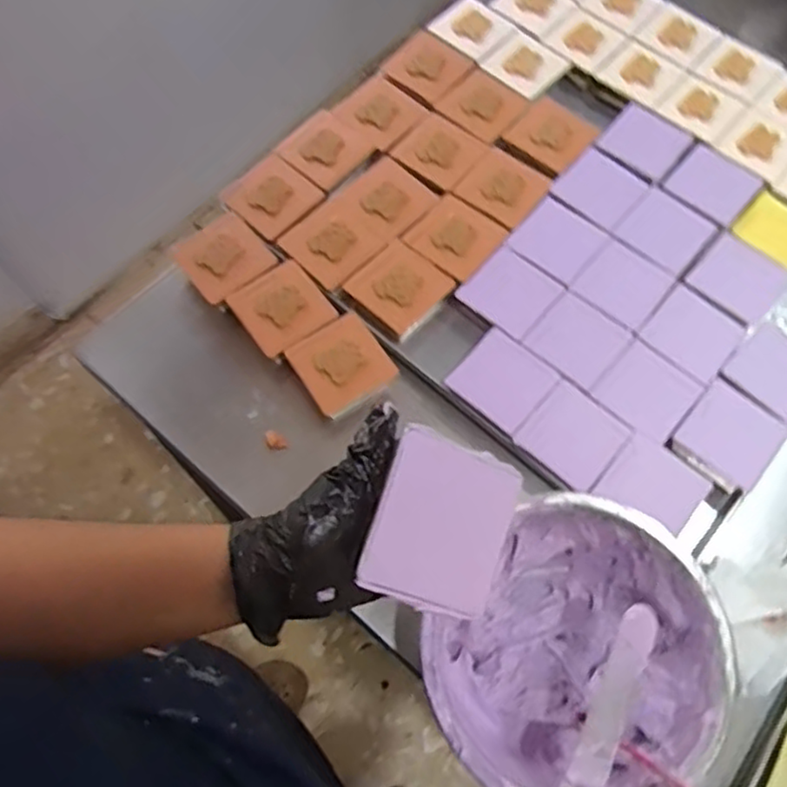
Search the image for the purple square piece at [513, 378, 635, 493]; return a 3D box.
[{"bbox_3d":[0.172,0.041,0.653,0.085,0.005,0.087,38,71,14],"label":"purple square piece"}]

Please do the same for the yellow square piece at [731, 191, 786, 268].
[{"bbox_3d":[0.425,-0.180,0.758,0.077,0.016,0.066,40,72,15],"label":"yellow square piece"}]

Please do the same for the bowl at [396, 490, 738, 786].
[{"bbox_3d":[0.143,0.215,0.559,0.227,0.101,0.213,0,67,-1],"label":"bowl"}]

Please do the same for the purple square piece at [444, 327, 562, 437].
[{"bbox_3d":[0.110,-0.014,0.684,0.086,0.004,0.083,38,71,14],"label":"purple square piece"}]

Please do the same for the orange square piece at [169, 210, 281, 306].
[{"bbox_3d":[-0.185,-0.151,0.733,0.085,0.009,0.096,-37,72,-15],"label":"orange square piece"}]

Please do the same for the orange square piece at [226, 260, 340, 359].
[{"bbox_3d":[-0.115,-0.088,0.702,0.083,0.010,0.087,-36,72,-15],"label":"orange square piece"}]

